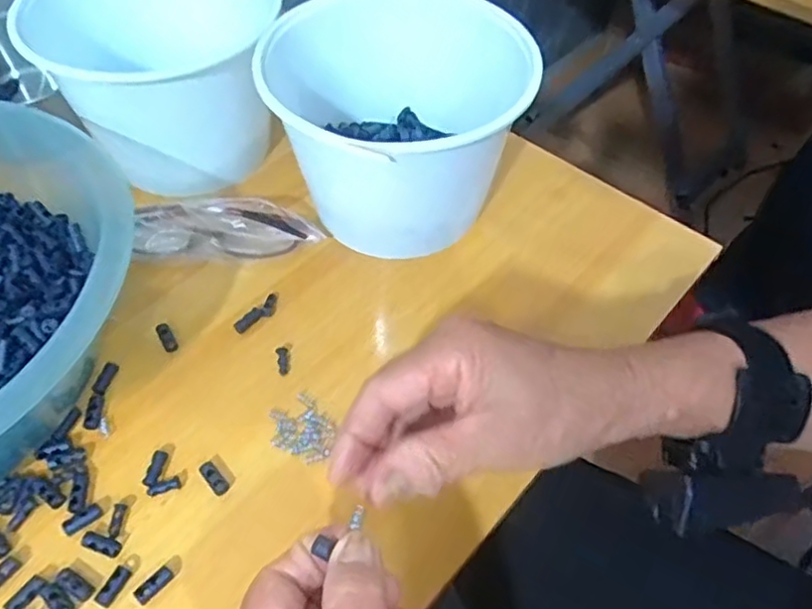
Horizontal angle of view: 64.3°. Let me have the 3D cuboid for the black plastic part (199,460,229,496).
[{"bbox_3d":[-0.101,0.091,0.339,0.009,0.007,0.020,-35,61,-25],"label":"black plastic part"}]

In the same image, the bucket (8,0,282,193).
[{"bbox_3d":[-0.164,-0.158,0.454,0.141,0.126,0.141,-4,53,-4],"label":"bucket"}]

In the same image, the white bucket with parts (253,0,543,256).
[{"bbox_3d":[-0.006,-0.111,0.424,0.157,0.125,0.148,1,52,-1],"label":"white bucket with parts"}]

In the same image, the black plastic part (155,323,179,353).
[{"bbox_3d":[-0.145,0.019,0.391,0.008,0.004,0.021,-26,57,-20],"label":"black plastic part"}]

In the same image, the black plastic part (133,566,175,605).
[{"bbox_3d":[-0.119,0.133,0.307,0.007,0.006,0.018,32,58,21],"label":"black plastic part"}]

